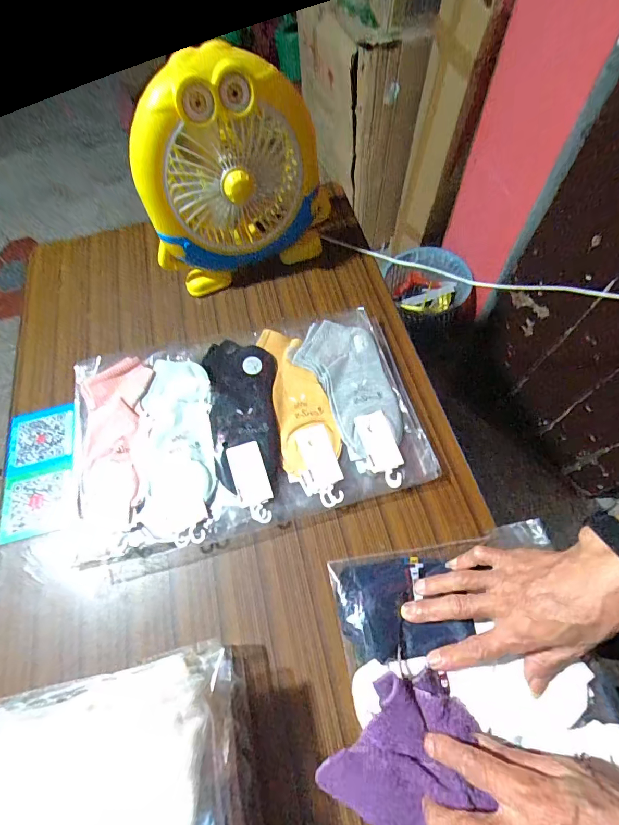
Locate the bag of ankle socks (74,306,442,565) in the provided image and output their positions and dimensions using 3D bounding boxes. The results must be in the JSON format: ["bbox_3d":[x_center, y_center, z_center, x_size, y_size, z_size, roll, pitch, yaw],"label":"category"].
[{"bbox_3d":[-0.084,0.013,0.485,0.438,0.050,0.262,-13,64,-3],"label":"bag of ankle socks"}]

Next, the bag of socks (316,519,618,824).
[{"bbox_3d":[0.157,0.334,0.316,0.255,0.045,0.434,-9,64,-1],"label":"bag of socks"}]

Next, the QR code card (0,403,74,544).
[{"bbox_3d":[-0.357,0.074,0.504,0.102,0.008,0.174,-15,64,3],"label":"QR code card"}]

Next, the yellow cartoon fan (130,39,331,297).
[{"bbox_3d":[-0.104,-0.321,0.531,0.258,0.272,0.097,-20,64,-7],"label":"yellow cartoon fan"}]

